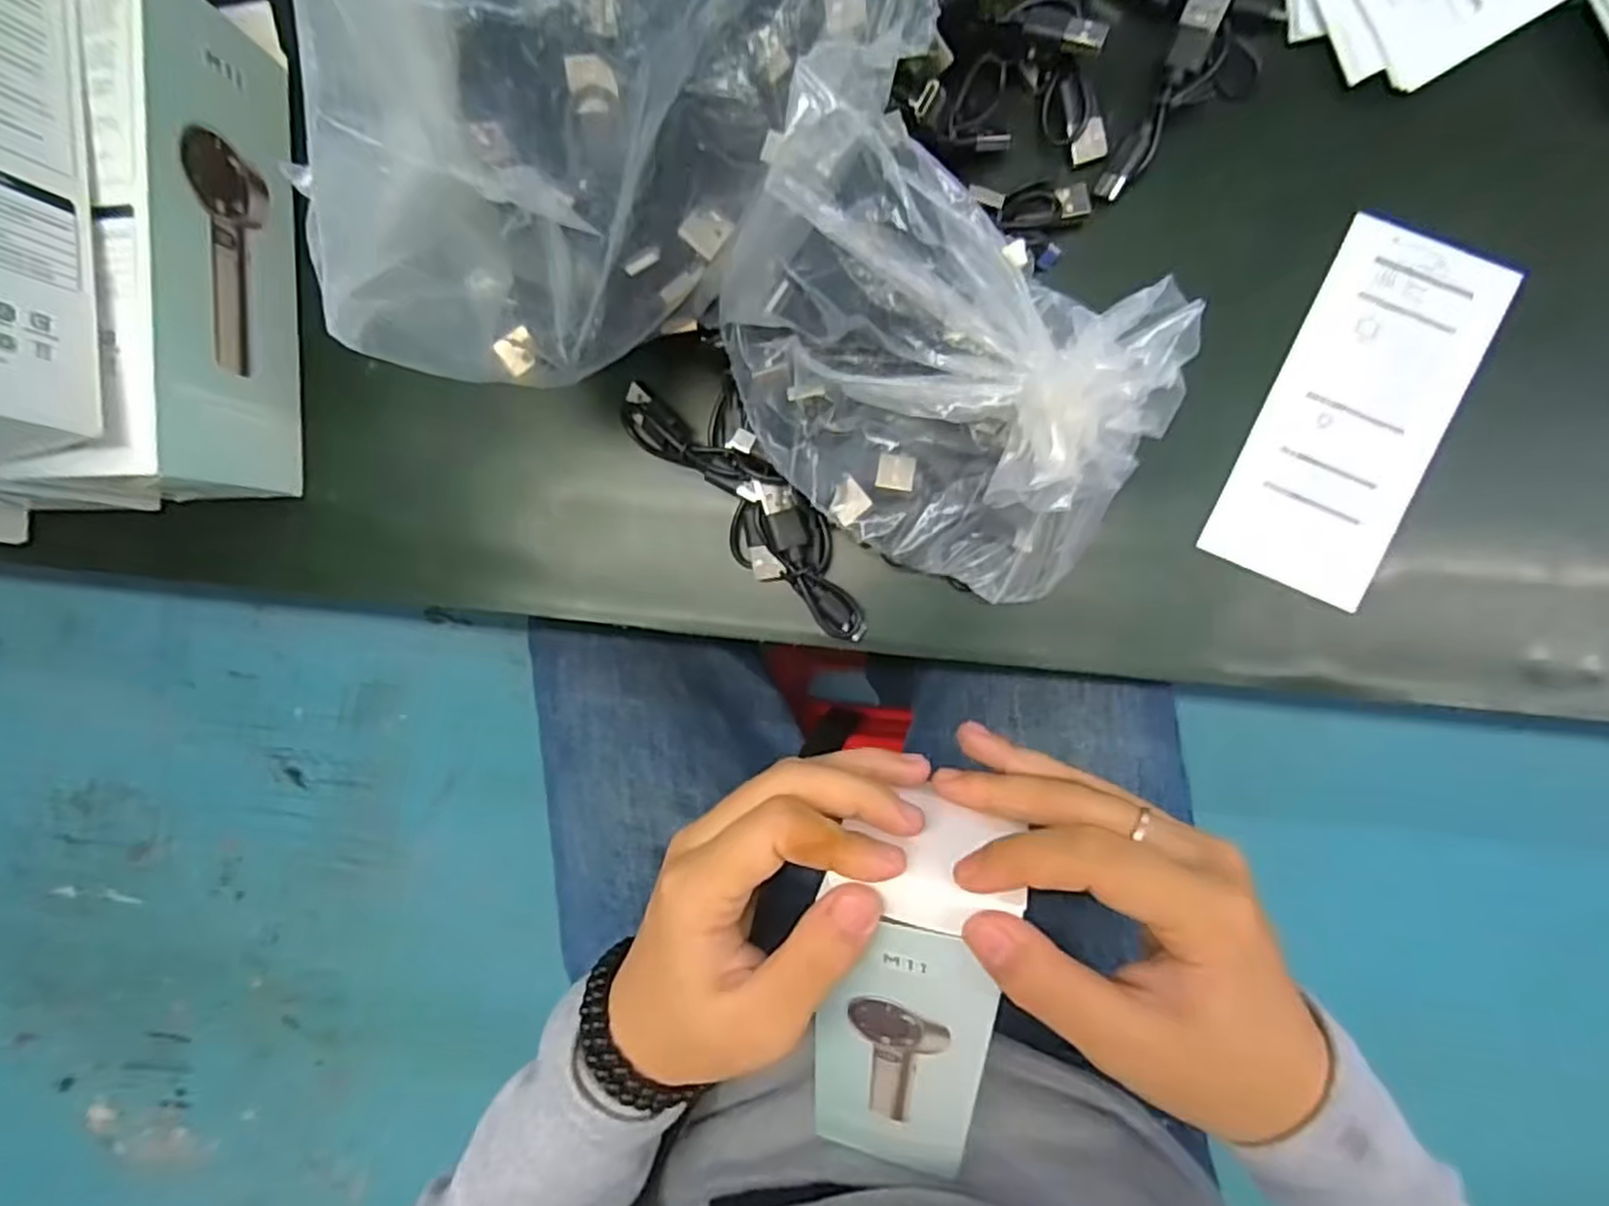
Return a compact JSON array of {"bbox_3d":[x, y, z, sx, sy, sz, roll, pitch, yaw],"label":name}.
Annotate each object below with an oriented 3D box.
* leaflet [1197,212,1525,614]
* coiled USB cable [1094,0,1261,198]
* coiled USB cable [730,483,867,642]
[{"bbox_3d":[0.183,-0.063,0.250,0.054,0.004,0.119,24,93,5],"label":"leaflet"},{"bbox_3d":[0.124,-0.160,0.242,0.030,0.009,0.063,26,91,6],"label":"coiled USB cable"},{"bbox_3d":[-0.001,-0.011,0.262,0.031,0.010,0.060,-36,98,7],"label":"coiled USB cable"}]

